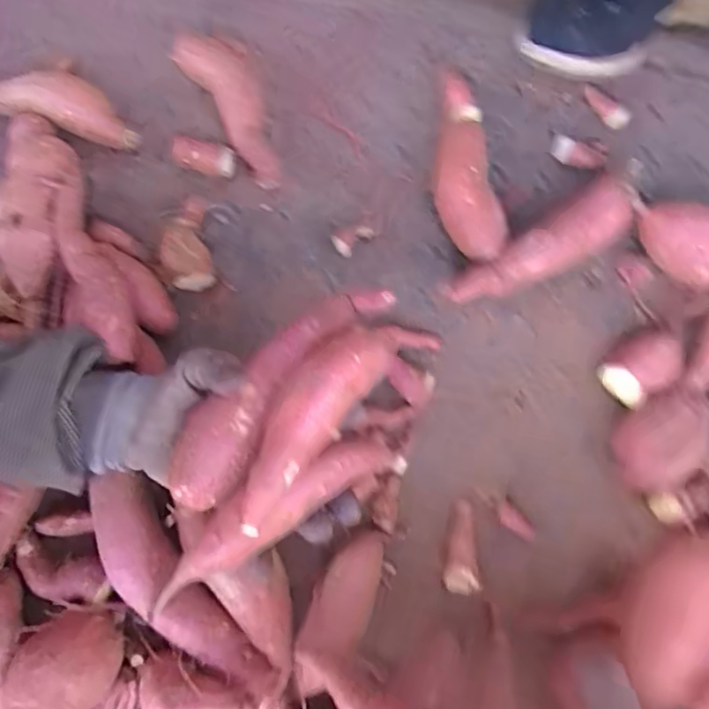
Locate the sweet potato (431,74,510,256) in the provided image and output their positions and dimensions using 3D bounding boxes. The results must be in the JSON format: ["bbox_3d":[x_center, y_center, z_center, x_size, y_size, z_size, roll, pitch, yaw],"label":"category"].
[{"bbox_3d":[0.089,-0.167,0.544,0.052,0.049,0.191,-5,77,-3],"label":"sweet potato"}]

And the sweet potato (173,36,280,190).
[{"bbox_3d":[-0.097,-0.218,0.554,0.059,0.040,0.168,-31,79,-8],"label":"sweet potato"}]

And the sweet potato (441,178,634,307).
[{"bbox_3d":[0.152,-0.083,0.521,0.184,0.049,0.046,-31,79,-8],"label":"sweet potato"}]

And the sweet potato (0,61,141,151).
[{"bbox_3d":[-0.257,-0.224,0.557,0.151,0.042,0.062,14,77,2],"label":"sweet potato"}]

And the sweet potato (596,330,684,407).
[{"bbox_3d":[0.224,0.008,0.498,0.059,0.030,0.043,-42,81,-10],"label":"sweet potato"}]

